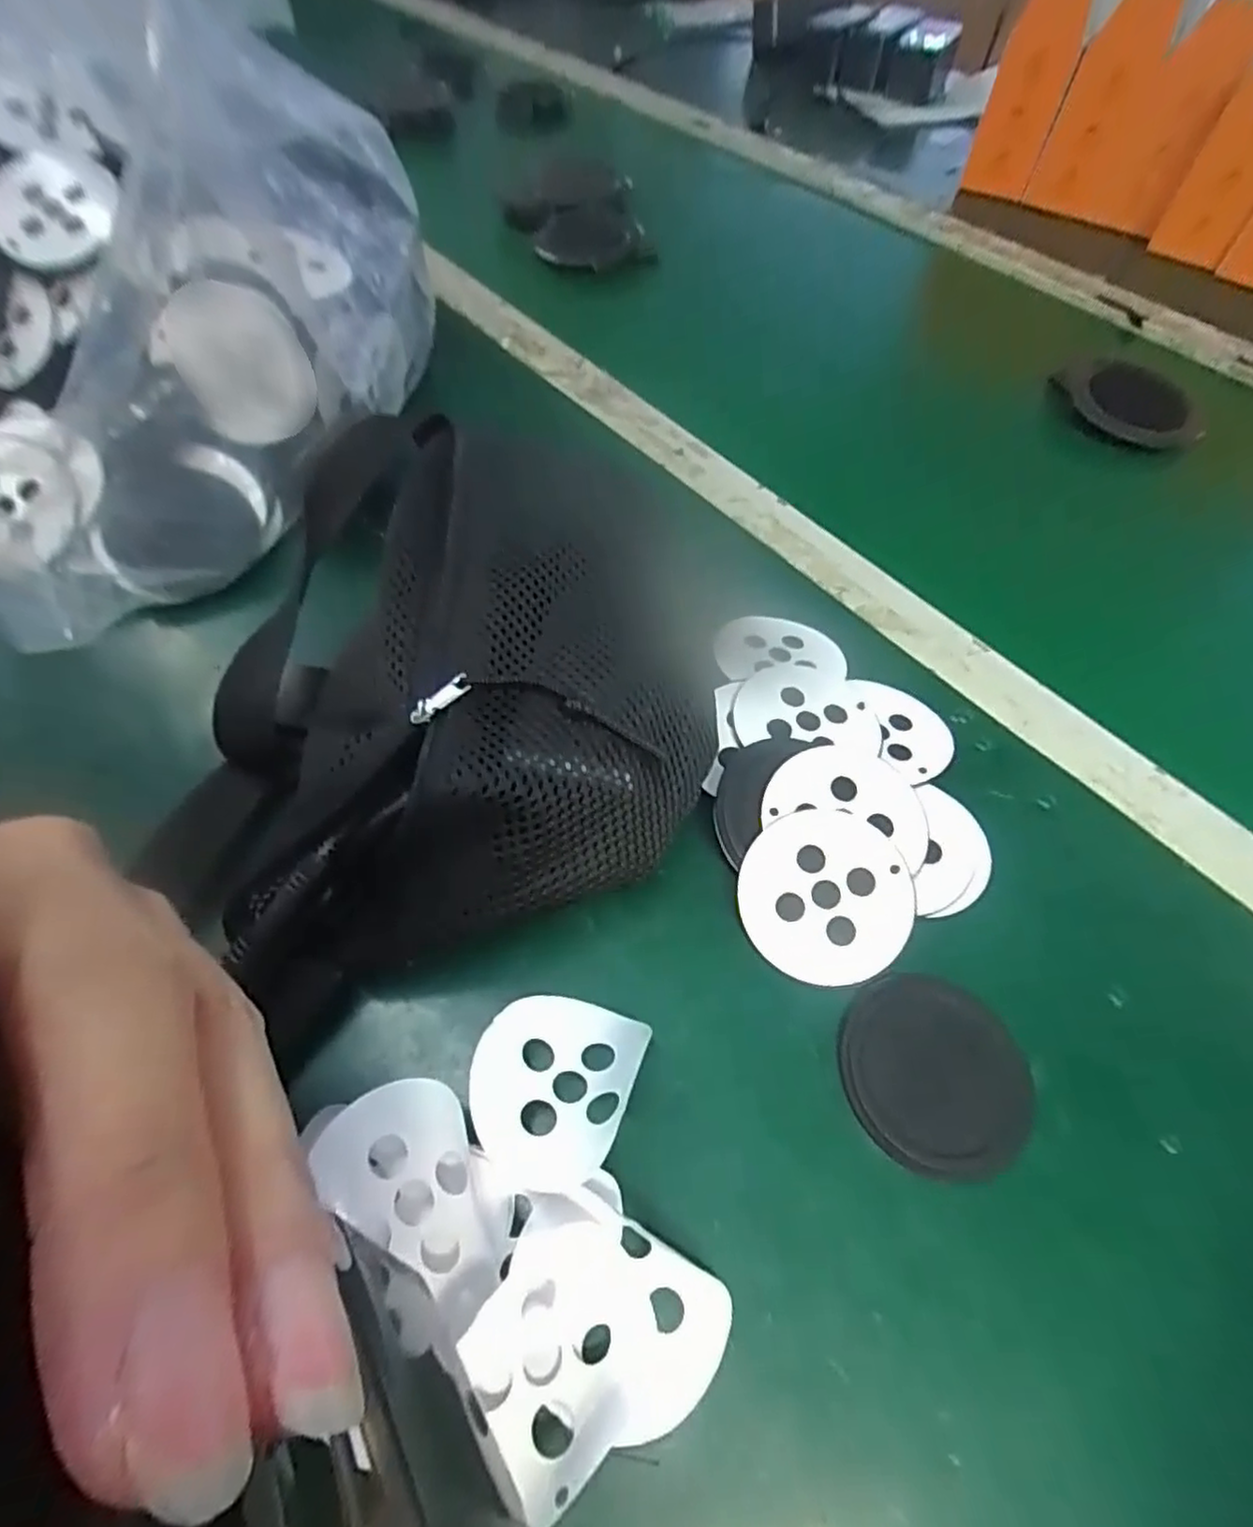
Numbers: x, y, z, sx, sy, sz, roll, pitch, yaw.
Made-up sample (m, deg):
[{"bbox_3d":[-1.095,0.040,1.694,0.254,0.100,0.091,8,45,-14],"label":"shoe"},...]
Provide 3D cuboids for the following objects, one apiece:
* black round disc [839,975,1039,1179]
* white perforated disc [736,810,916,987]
[{"bbox_3d":[0.103,0.102,0.225,0.061,0.004,0.060,1,57,-2],"label":"black round disc"},{"bbox_3d":[0.073,0.048,0.248,0.062,0.004,0.060,-1,75,2],"label":"white perforated disc"}]

